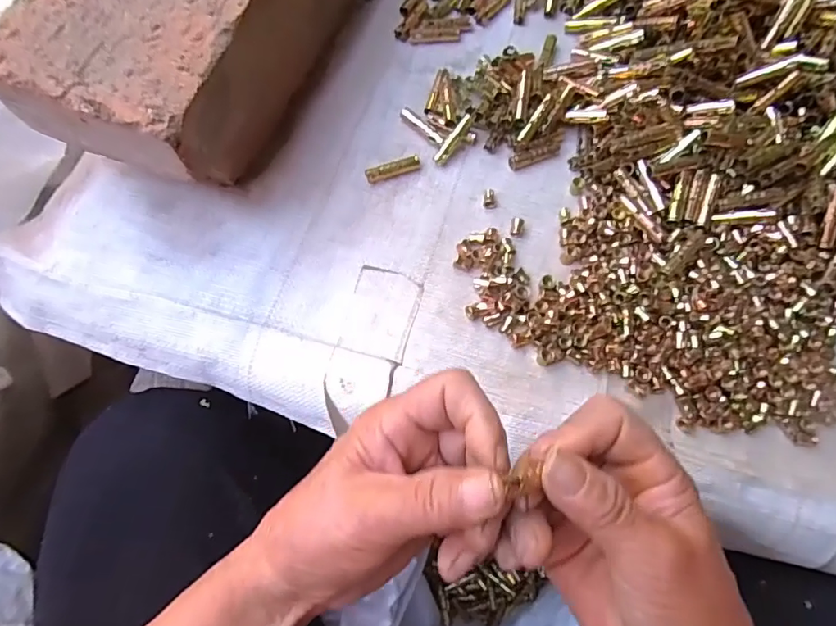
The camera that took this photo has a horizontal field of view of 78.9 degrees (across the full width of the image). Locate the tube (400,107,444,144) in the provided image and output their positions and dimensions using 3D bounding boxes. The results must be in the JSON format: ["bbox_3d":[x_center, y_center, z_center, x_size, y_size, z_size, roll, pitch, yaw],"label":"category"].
[{"bbox_3d":[0.003,-0.138,0.378,0.040,0.009,0.007,44,78,9],"label":"tube"}]

